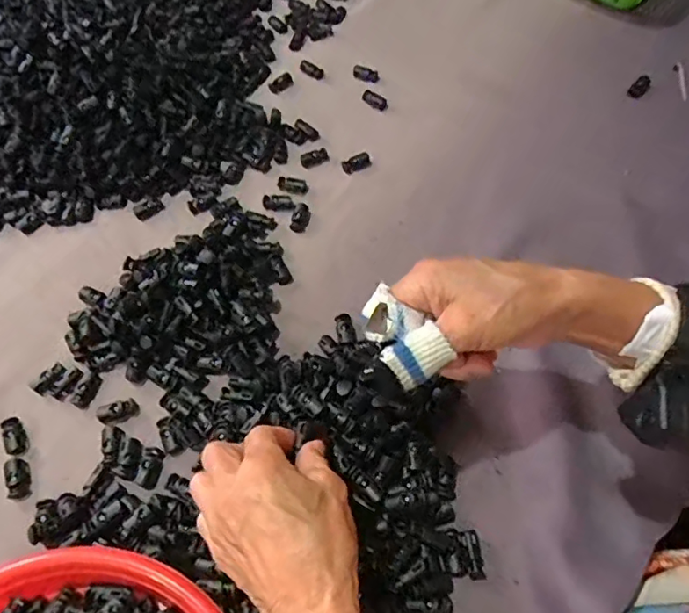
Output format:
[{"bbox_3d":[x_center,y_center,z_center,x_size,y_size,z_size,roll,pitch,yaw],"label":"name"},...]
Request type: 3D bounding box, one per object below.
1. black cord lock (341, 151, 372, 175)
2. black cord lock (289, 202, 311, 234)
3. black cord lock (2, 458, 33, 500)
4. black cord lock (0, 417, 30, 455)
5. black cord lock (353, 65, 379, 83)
[{"bbox_3d":[0.012,-0.142,0.535,0.029,0.010,0.015,-23,62,-11],"label":"black cord lock"},{"bbox_3d":[-0.041,-0.082,0.498,0.015,0.009,0.029,11,62,8],"label":"black cord lock"},{"bbox_3d":[-0.237,0.124,0.390,0.016,0.007,0.030,-22,62,-10],"label":"black cord lock"},{"bbox_3d":[-0.249,0.097,0.407,0.015,0.007,0.032,-33,64,-16],"label":"black cord lock"},{"bbox_3d":[0.024,-0.258,0.601,0.029,0.009,0.015,12,62,9],"label":"black cord lock"}]

